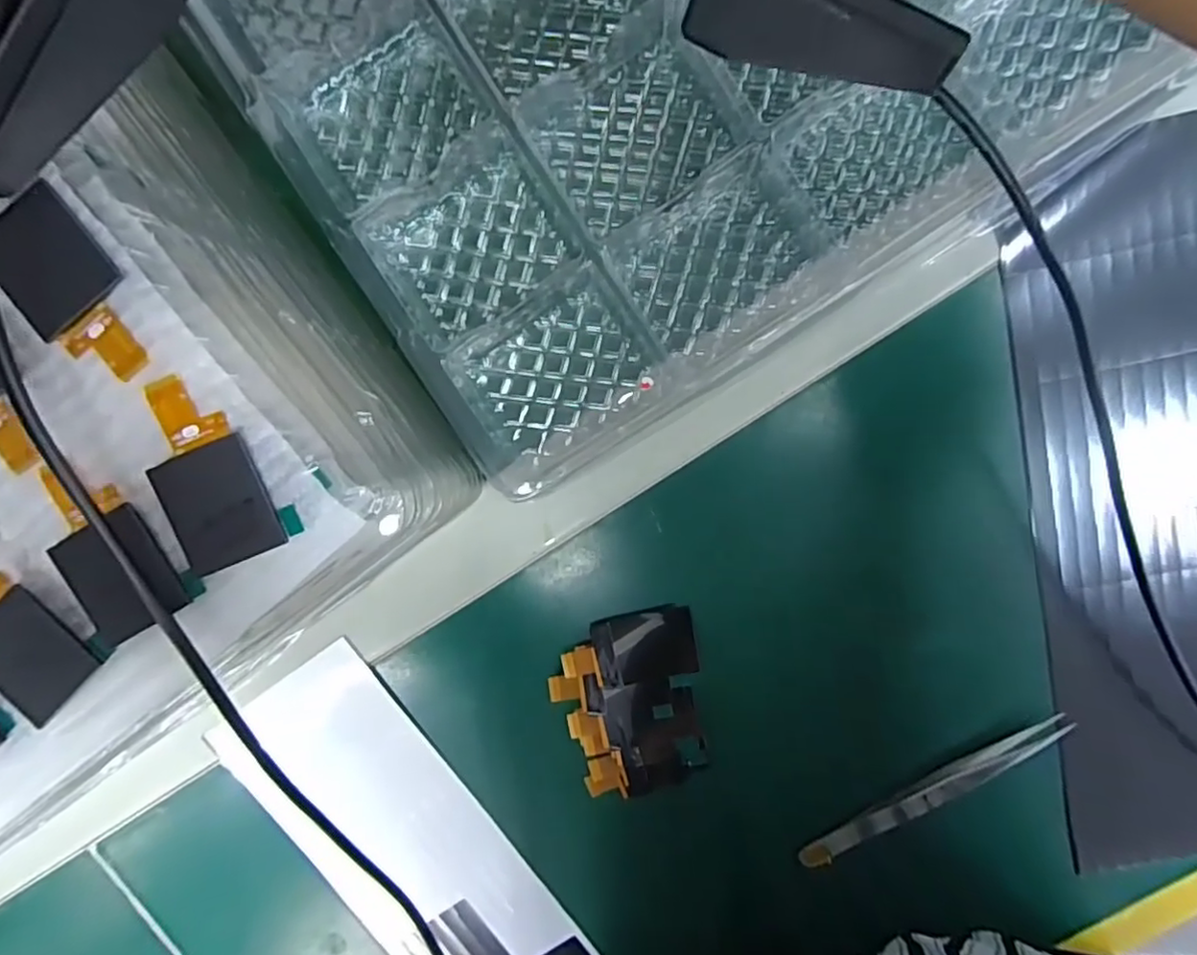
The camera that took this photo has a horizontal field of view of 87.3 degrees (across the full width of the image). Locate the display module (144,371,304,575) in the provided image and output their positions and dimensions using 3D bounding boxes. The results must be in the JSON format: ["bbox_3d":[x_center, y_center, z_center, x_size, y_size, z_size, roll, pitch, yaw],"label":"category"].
[{"bbox_3d":[-0.107,0.001,0.169,0.031,0.005,0.051,-32,96,6],"label":"display module"}]

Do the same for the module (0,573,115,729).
[{"bbox_3d":[-0.165,0.043,0.175,0.049,0.005,0.032,43,97,-4],"label":"module"}]

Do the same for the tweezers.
[{"bbox_3d":[0.154,0.150,0.294,0.136,0.007,0.017,-39,93,16],"label":"tweezers"}]

